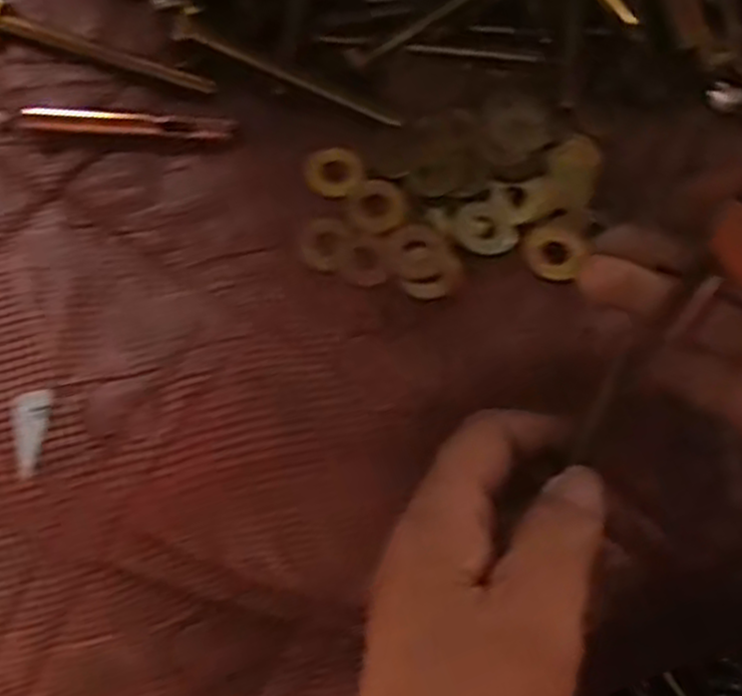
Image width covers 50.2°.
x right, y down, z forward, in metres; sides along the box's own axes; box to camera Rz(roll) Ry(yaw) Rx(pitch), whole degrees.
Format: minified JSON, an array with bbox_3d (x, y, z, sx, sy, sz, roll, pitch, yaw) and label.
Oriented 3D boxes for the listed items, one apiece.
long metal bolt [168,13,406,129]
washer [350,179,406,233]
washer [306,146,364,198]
[{"bbox_3d":[-0.038,-0.118,0.341,0.110,0.008,0.012,27,65,12],"label":"long metal bolt"},{"bbox_3d":[0.003,-0.057,0.316,0.021,0.004,0.023,1,62,-1],"label":"washer"},{"bbox_3d":[-0.015,-0.073,0.322,0.022,0.004,0.025,-12,63,-8],"label":"washer"}]

